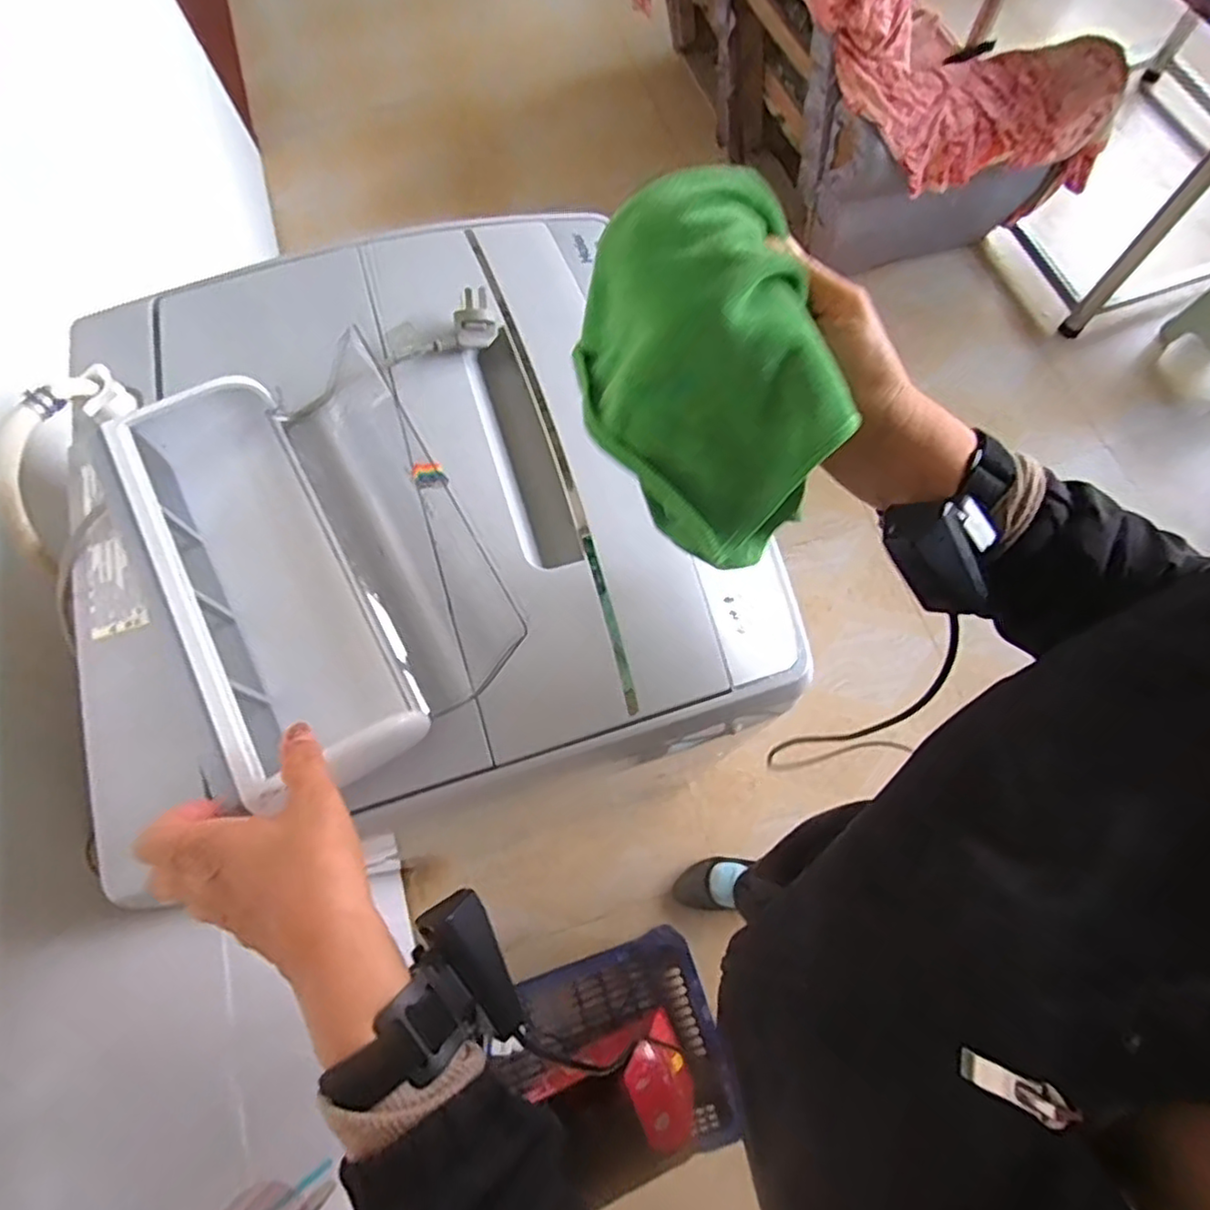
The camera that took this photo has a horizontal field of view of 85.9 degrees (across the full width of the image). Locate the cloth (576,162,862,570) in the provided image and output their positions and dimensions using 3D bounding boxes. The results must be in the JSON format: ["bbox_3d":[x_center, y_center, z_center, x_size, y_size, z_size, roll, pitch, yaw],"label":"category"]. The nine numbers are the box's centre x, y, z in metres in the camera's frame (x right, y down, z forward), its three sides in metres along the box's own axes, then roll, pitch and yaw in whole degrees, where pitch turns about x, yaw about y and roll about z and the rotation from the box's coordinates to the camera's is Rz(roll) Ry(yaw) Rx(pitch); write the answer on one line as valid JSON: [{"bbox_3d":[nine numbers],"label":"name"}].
[{"bbox_3d":[0.051,-0.122,0.340,0.115,0.094,0.173,-15,71,-2],"label":"cloth"}]

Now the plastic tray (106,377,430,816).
[{"bbox_3d":[-0.238,-0.026,0.450,0.107,0.068,0.324,-31,71,-8],"label":"plastic tray"}]

